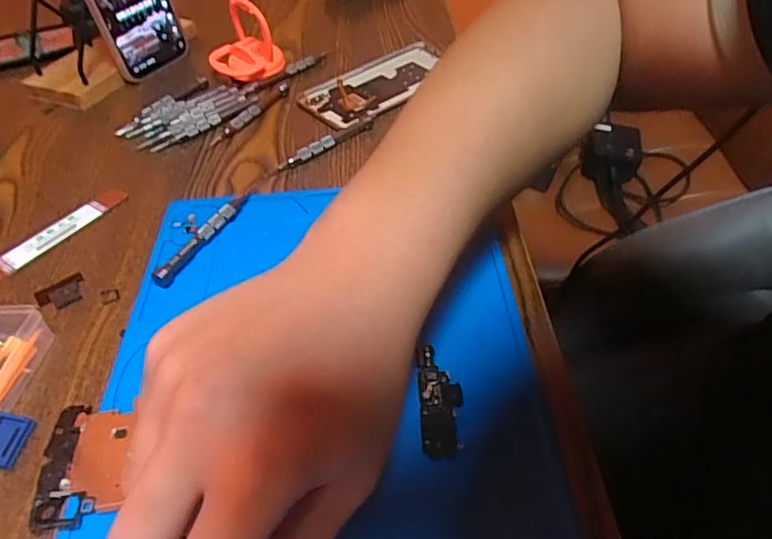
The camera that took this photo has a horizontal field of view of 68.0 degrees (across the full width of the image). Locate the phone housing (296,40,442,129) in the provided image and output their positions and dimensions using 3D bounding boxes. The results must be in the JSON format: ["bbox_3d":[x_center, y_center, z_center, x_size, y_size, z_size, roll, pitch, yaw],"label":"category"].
[{"bbox_3d":[-0.001,-0.174,0.529,0.153,0.010,0.076,-30,51,-23],"label":"phone housing"}]

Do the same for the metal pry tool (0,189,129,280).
[{"bbox_3d":[-0.237,-0.025,0.407,0.020,0.004,0.116,30,55,22],"label":"metal pry tool"}]

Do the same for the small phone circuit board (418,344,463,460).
[{"bbox_3d":[0.028,0.067,0.295,0.021,0.005,0.062,-2,46,2],"label":"small phone circuit board"}]

